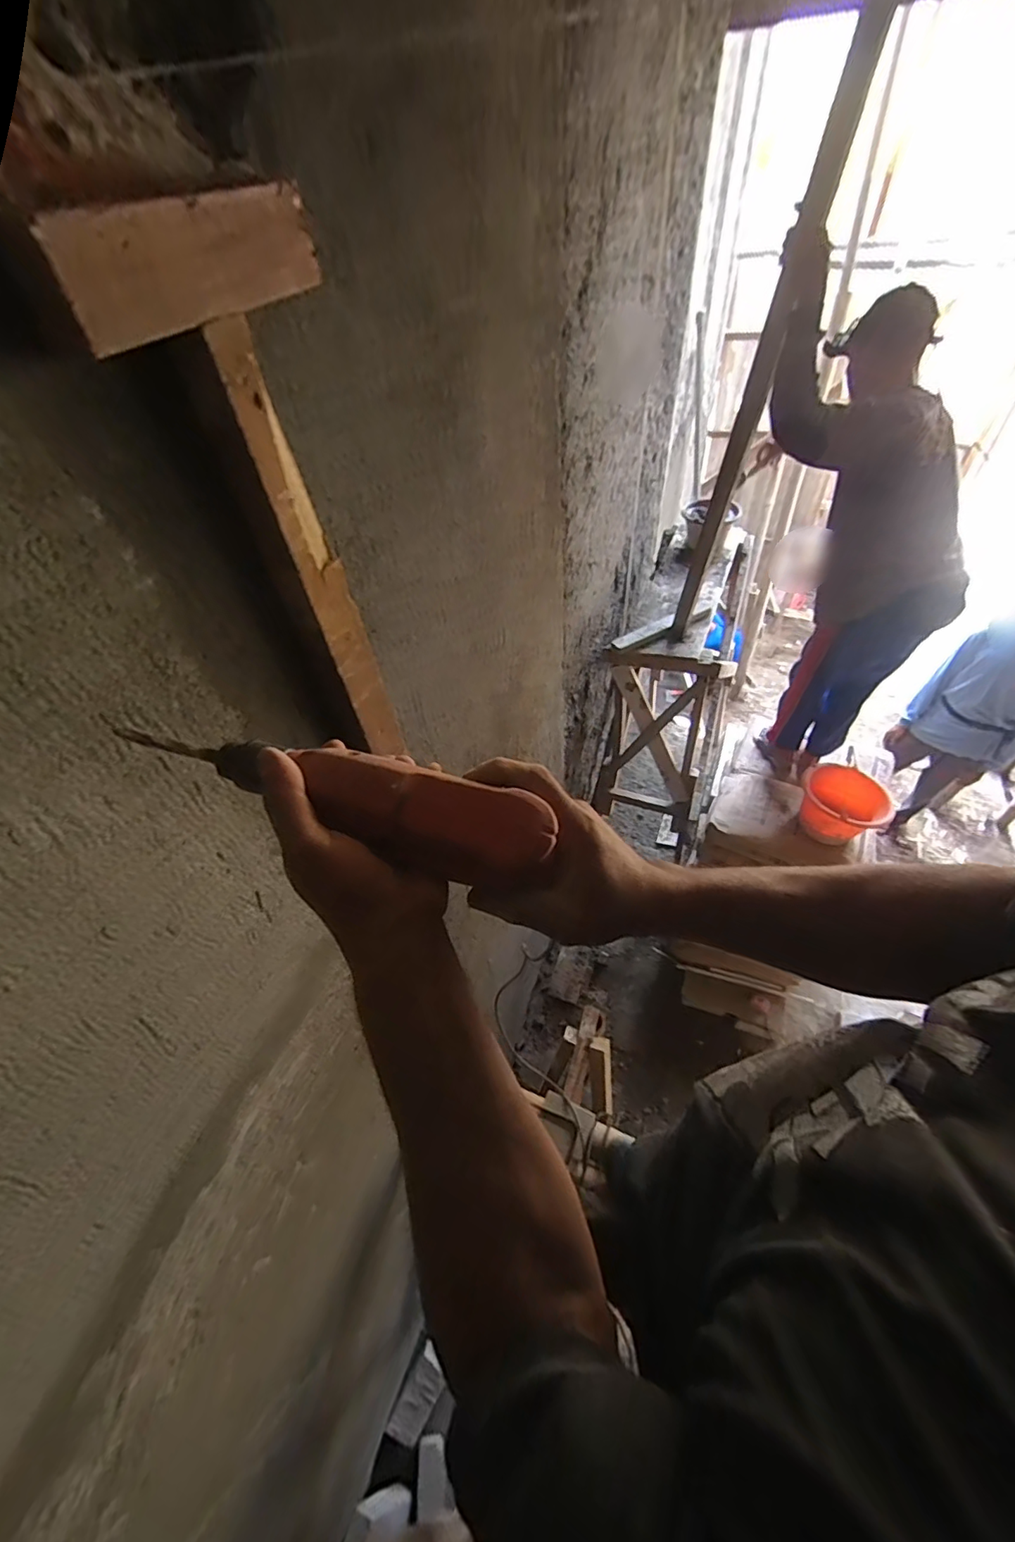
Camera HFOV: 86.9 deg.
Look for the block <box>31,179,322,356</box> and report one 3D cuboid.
[{"bbox_3d":[-0.193,-0.330,0.345,0.015,0.055,0.215,14,53,18],"label":"block"}]

